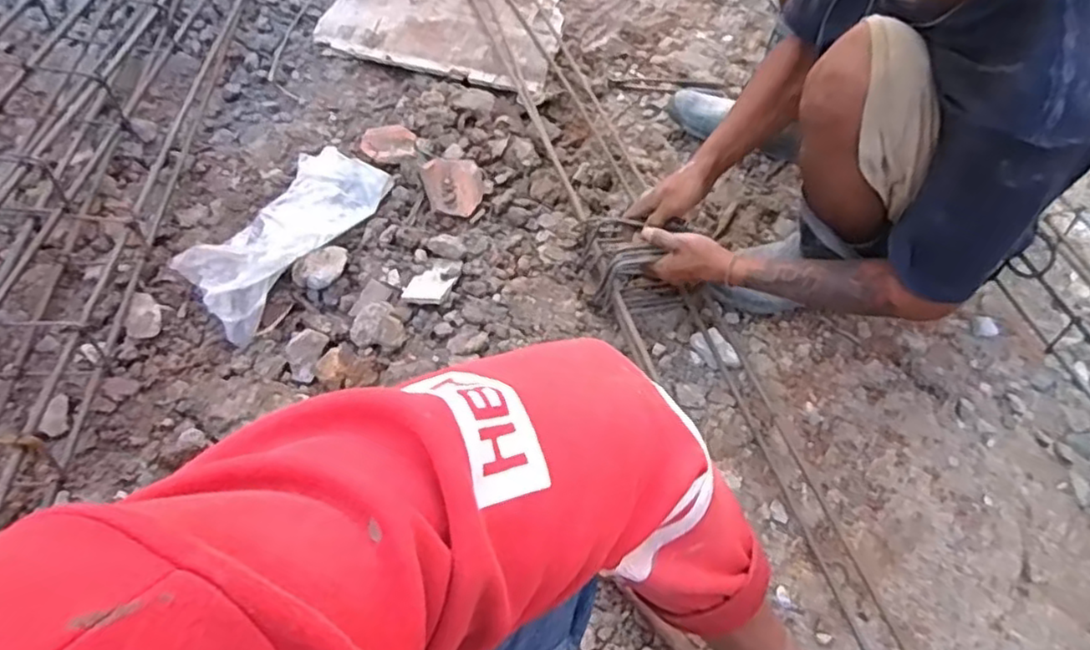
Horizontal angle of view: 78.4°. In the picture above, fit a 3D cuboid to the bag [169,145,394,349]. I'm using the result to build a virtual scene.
[{"bbox_3d":[-0.383,-0.136,0.990,0.142,0.044,0.339,26,56,12],"label":"bag"}]

